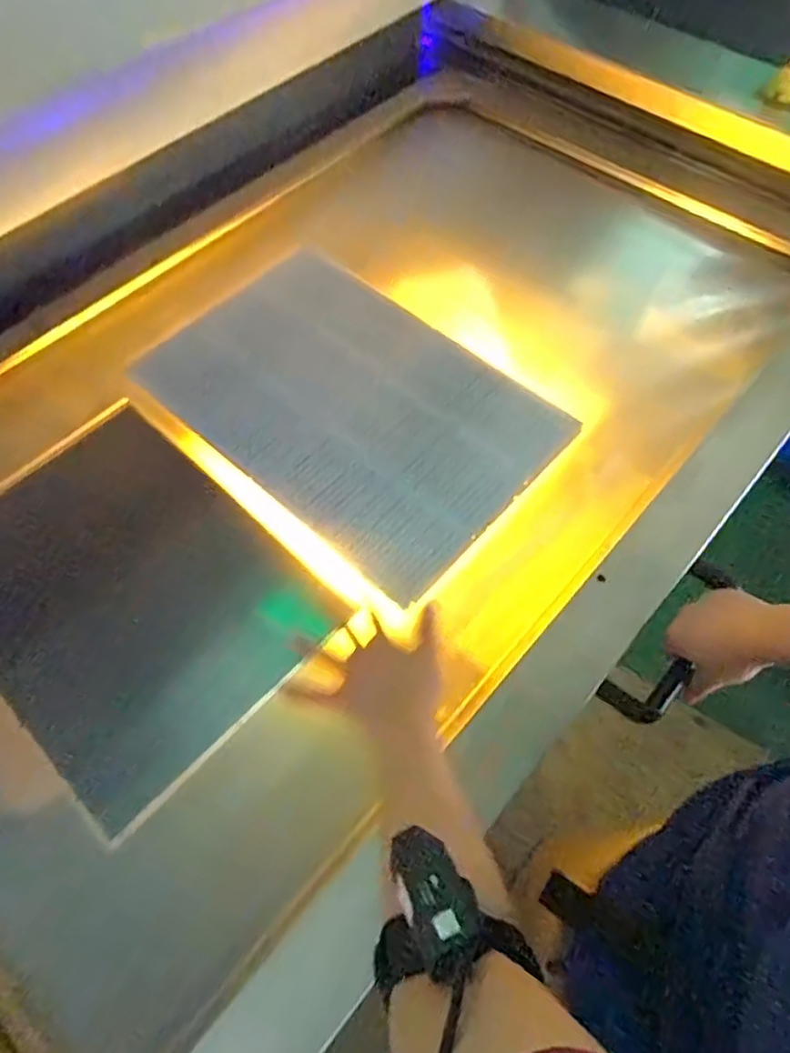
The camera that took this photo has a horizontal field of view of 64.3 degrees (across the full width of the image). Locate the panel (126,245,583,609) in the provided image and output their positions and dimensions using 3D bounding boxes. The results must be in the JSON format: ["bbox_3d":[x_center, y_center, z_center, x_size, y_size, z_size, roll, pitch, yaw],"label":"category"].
[{"bbox_3d":[-0.060,-0.169,0.822,0.499,0.017,0.339,37,68,18],"label":"panel"}]

